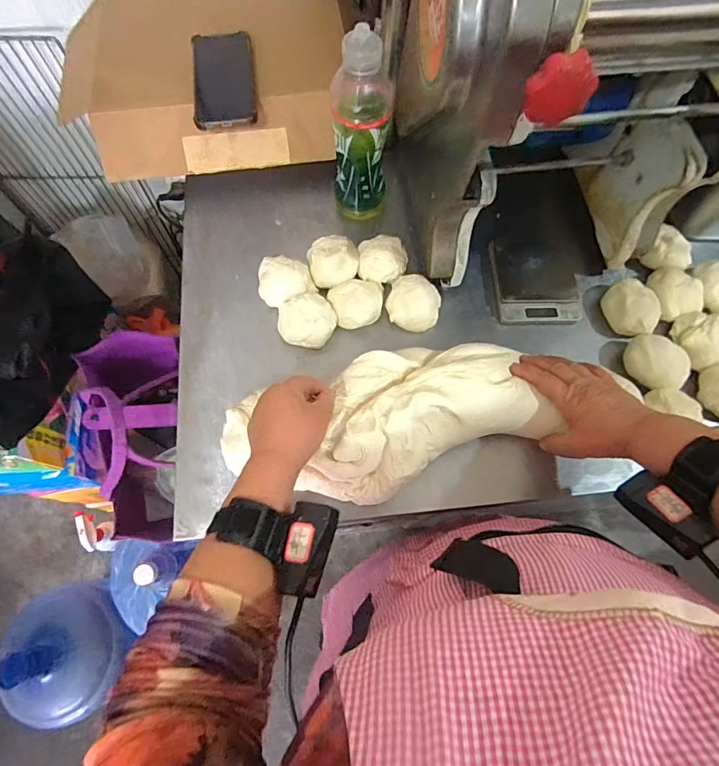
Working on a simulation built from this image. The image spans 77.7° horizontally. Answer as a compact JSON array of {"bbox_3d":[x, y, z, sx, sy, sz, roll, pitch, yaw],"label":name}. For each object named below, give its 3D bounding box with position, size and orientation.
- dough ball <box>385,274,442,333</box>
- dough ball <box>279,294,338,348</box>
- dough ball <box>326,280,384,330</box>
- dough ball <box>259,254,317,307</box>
[{"bbox_3d":[0.068,-0.099,0.562,0.066,0.047,0.060,0,69,-1],"label":"dough ball"},{"bbox_3d":[-0.064,-0.076,0.551,0.068,0.051,0.059,-16,70,-7],"label":"dough ball"},{"bbox_3d":[-0.001,-0.100,0.565,0.066,0.045,0.064,0,69,-1],"label":"dough ball"},{"bbox_3d":[-0.097,-0.132,0.575,0.067,0.041,0.071,0,69,-1],"label":"dough ball"}]

